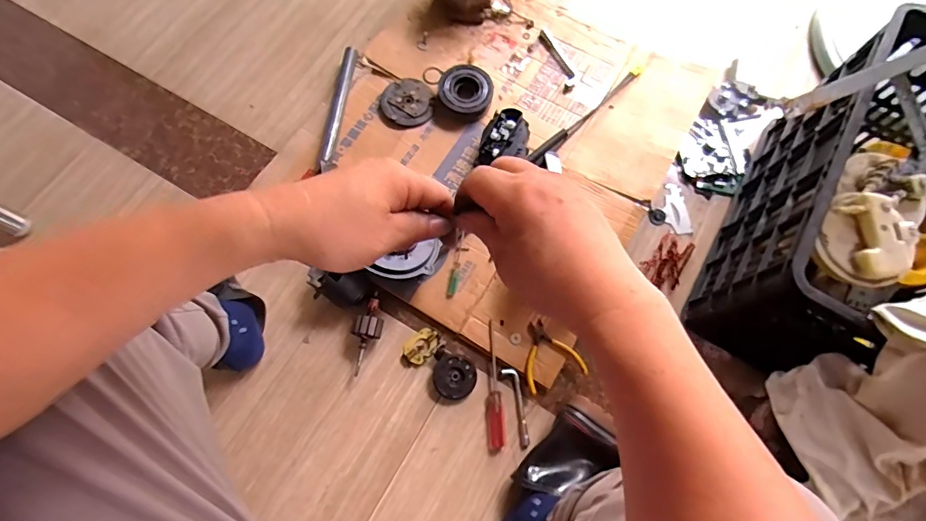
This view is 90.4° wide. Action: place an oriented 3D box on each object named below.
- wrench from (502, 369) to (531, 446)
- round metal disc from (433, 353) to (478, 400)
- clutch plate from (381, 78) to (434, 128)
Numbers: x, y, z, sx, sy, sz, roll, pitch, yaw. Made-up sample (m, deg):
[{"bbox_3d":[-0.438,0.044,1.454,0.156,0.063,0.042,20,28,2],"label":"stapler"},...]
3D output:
[{"bbox_3d":[0.087,0.230,0.724,0.023,0.011,0.119,-12,74,-5],"label":"wrench"},{"bbox_3d":[-0.013,0.186,0.736,0.067,0.017,0.067,0,67,-1],"label":"round metal disc"},{"bbox_3d":[-0.105,-0.302,0.873,0.092,0.018,0.099,0,67,-1],"label":"clutch plate"}]

